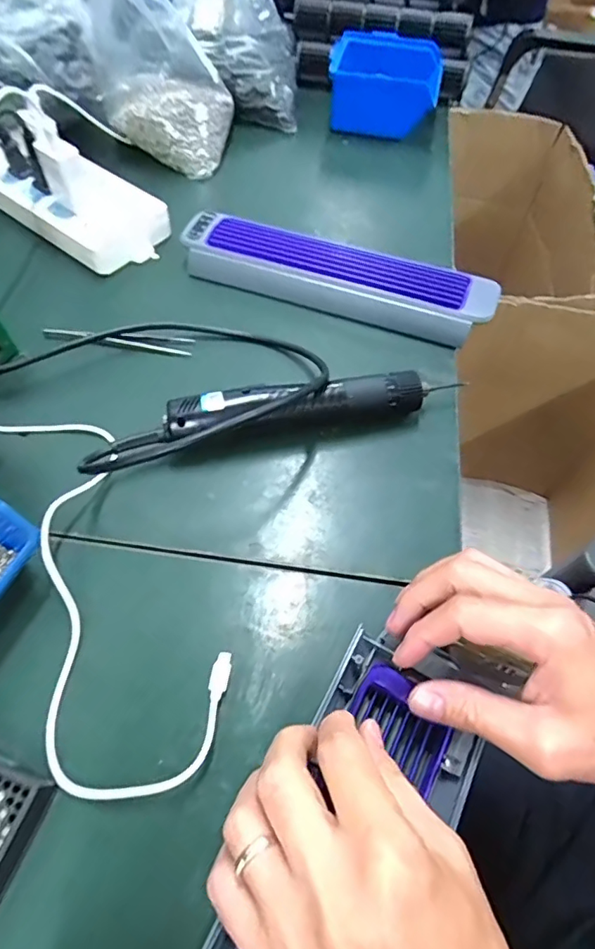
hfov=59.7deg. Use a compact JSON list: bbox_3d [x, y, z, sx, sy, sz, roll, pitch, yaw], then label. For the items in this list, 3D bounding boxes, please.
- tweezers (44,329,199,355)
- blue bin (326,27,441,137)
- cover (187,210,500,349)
[{"bbox_3d":[-0.158,-0.118,0.455,0.132,0.011,0.019,9,60,3],"label":"tweezers"},{"bbox_3d":[0.106,-0.478,0.642,0.138,0.067,0.131,16,60,8],"label":"blue bin"},{"bbox_3d":[0.036,-0.186,0.486,0.294,0.035,0.071,18,61,9],"label":"cover"}]

